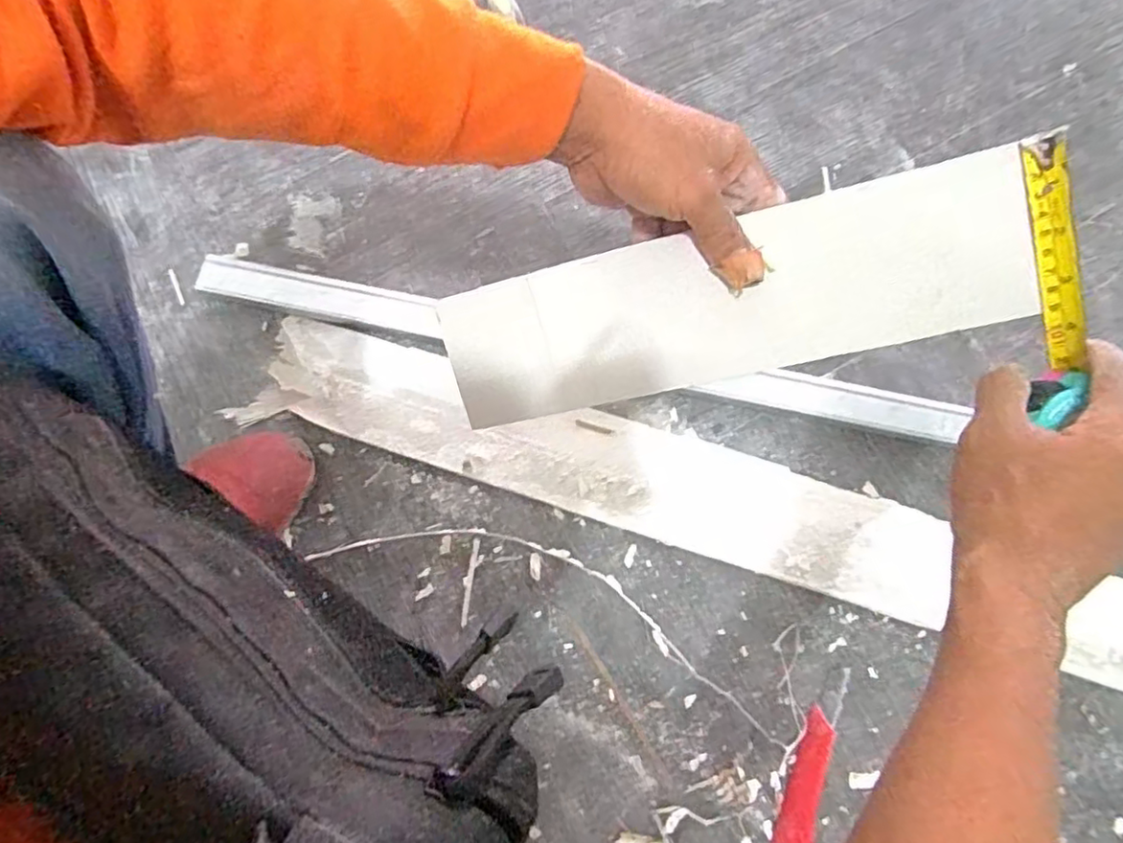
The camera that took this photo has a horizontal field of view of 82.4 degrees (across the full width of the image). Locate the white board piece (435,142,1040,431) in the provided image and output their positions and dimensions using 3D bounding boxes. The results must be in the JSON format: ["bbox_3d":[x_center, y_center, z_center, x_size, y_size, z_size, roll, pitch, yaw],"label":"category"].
[{"bbox_3d":[0.085,-0.067,0.383,0.330,0.008,0.090,-11,104,18],"label":"white board piece"}]

